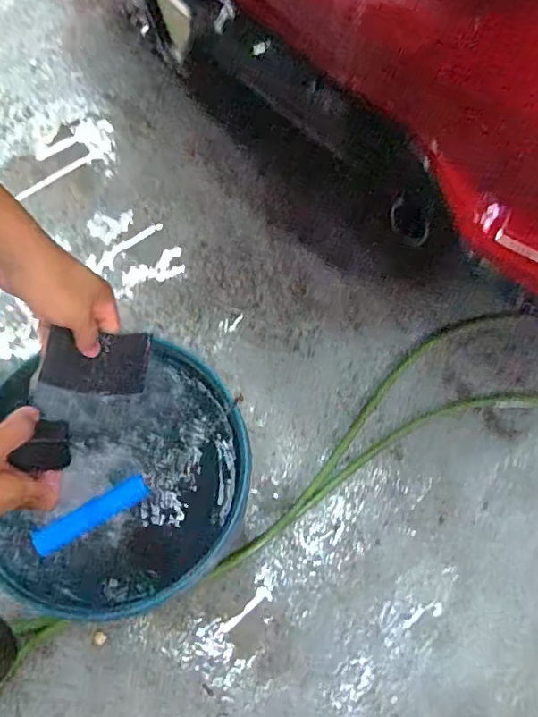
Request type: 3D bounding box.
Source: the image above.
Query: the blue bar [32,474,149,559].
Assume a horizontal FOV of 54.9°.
[{"bbox_3d":[-0.141,0.123,0.410,0.092,0.011,0.020,-28,72,-12],"label":"blue bar"}]

